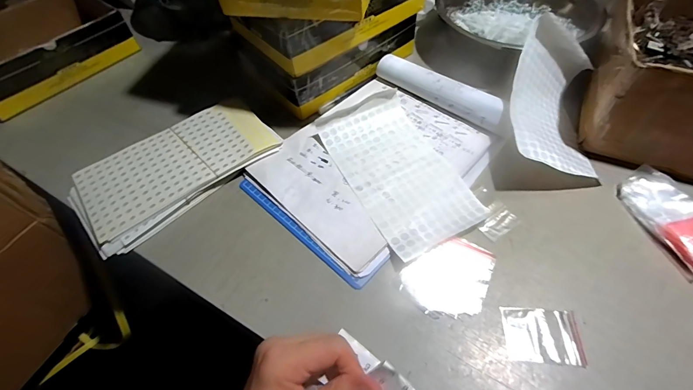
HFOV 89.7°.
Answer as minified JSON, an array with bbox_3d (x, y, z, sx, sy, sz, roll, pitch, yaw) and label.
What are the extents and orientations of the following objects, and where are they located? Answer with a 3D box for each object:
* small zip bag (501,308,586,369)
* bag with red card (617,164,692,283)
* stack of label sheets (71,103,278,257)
[{"bbox_3d":[0.187,0.134,0.333,0.070,0.004,0.049,3,56,6],"label":"small zip bag"},{"bbox_3d":[0.362,0.021,0.388,0.065,0.018,0.127,-16,56,-7],"label":"bag with red card"},{"bbox_3d":[-0.222,-0.037,0.458,0.245,0.027,0.128,-39,61,-20],"label":"stack of label sheets"}]

